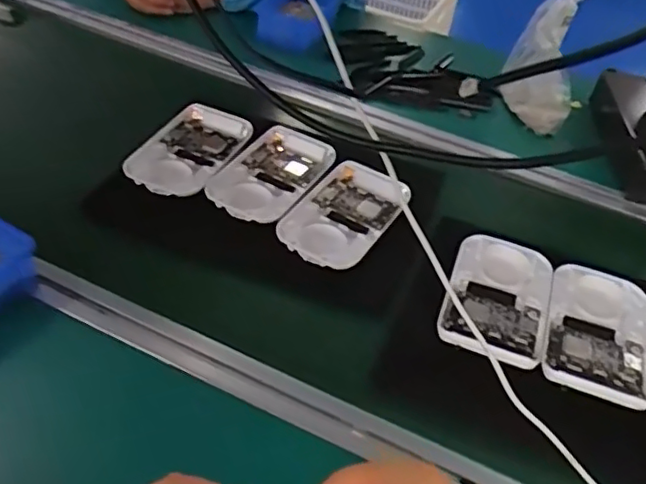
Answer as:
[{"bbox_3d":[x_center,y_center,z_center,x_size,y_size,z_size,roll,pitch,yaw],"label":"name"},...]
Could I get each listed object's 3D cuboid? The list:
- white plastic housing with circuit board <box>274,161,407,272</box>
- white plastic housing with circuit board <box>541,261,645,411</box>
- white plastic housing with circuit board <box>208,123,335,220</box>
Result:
[{"bbox_3d":[0.019,-0.034,0.680,0.097,0.027,0.144,24,42,20],"label":"white plastic housing with circuit board"},{"bbox_3d":[0.268,0.081,0.603,0.097,0.014,0.162,17,45,12],"label":"white plastic housing with circuit board"},{"bbox_3d":[-0.059,-0.083,0.724,0.098,0.028,0.164,22,46,17],"label":"white plastic housing with circuit board"}]

